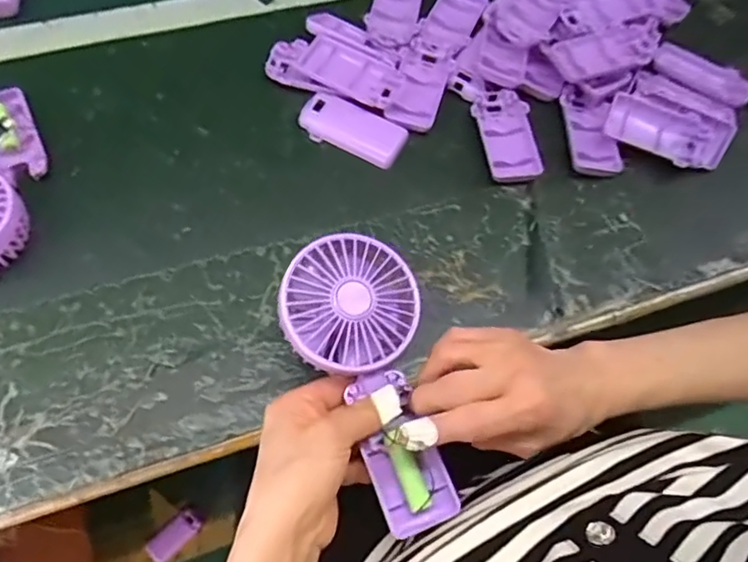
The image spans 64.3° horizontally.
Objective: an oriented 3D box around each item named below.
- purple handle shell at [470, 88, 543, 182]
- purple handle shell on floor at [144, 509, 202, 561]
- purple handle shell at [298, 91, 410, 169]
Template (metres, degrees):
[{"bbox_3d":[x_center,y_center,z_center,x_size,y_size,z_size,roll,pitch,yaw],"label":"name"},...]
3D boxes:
[{"bbox_3d":[0.120,-0.132,0.536,0.047,0.012,0.095,-6,65,-6],"label":"purple handle shell"},{"bbox_3d":[-0.353,0.451,1.052,0.097,0.014,0.045,-40,73,-19],"label":"purple handle shell on floor"},{"bbox_3d":[-0.020,-0.138,0.531,0.096,0.013,0.043,25,65,9],"label":"purple handle shell"}]

